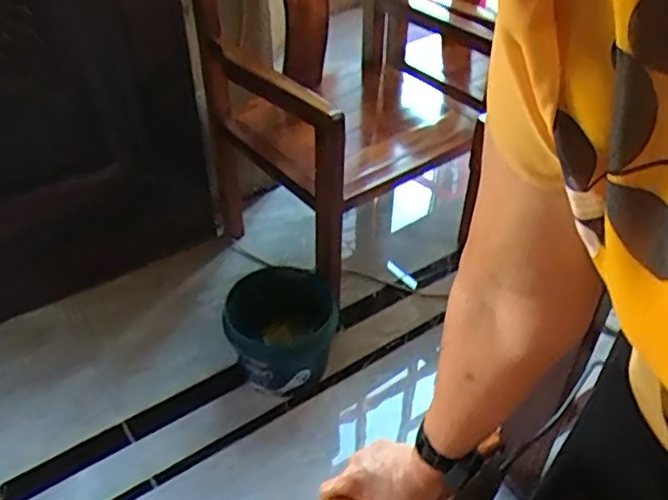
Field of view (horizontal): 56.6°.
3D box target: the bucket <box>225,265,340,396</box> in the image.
[{"bbox_3d":[-0.126,0.199,1.513,0.248,0.228,0.261,0,42,0],"label":"bucket"}]

